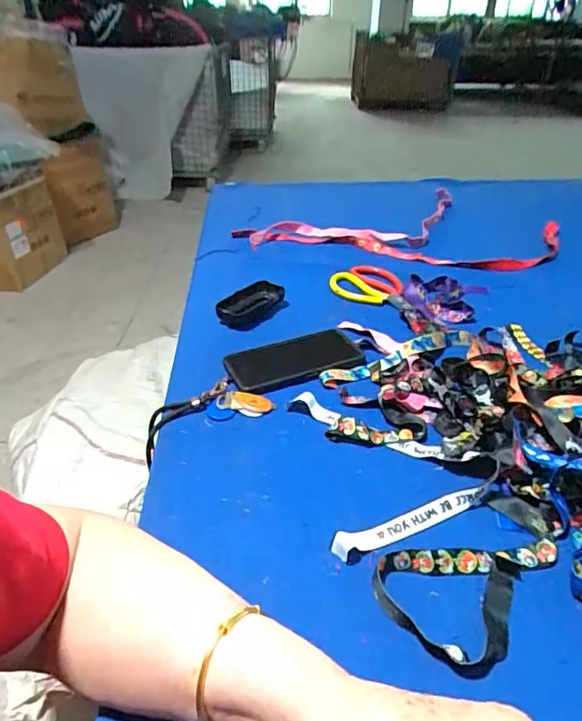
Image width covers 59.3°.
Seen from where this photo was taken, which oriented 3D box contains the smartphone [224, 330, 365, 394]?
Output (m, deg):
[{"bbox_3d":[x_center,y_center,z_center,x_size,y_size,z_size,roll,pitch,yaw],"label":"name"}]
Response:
[{"bbox_3d":[0.004,0.000,0.623,0.160,0.008,0.082,-14,37,-20],"label":"smartphone"}]

